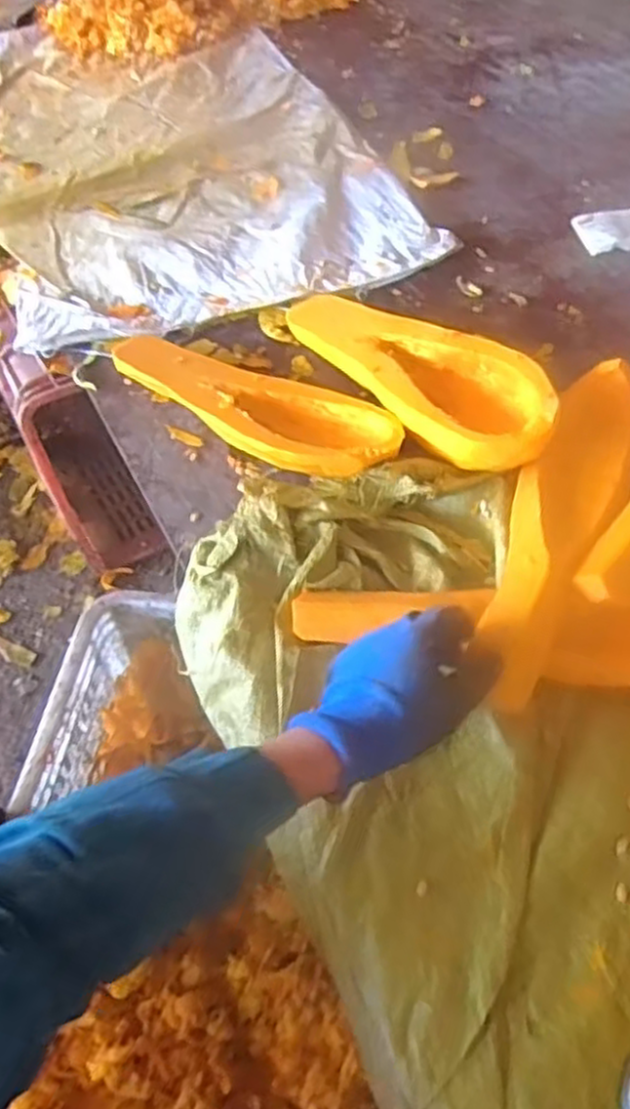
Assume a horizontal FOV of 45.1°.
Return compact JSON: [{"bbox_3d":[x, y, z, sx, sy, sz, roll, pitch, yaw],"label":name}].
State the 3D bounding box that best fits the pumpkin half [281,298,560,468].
[{"bbox_3d":[0.095,-0.195,0.780,0.121,0.093,0.365,-30,57,-18],"label":"pumpkin half"}]

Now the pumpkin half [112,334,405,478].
[{"bbox_3d":[-0.080,-0.157,0.786,0.366,0.070,0.115,27,59,21],"label":"pumpkin half"}]

